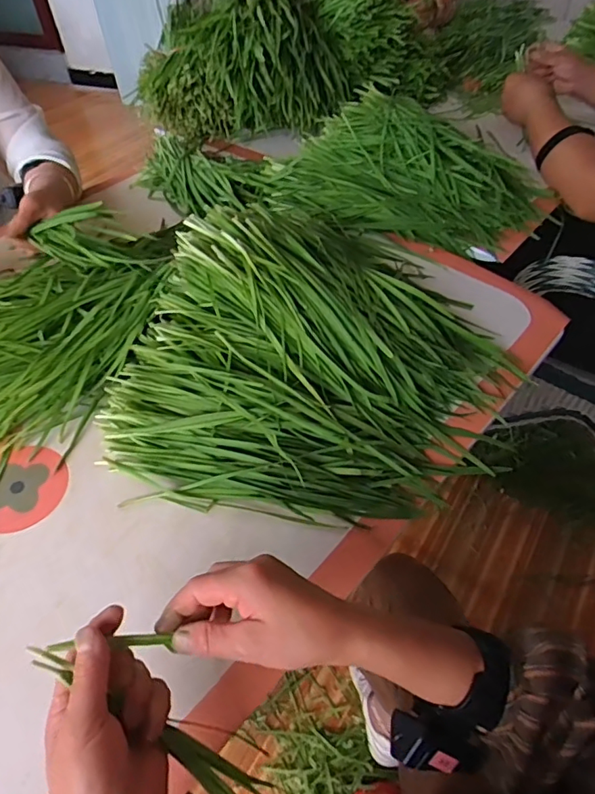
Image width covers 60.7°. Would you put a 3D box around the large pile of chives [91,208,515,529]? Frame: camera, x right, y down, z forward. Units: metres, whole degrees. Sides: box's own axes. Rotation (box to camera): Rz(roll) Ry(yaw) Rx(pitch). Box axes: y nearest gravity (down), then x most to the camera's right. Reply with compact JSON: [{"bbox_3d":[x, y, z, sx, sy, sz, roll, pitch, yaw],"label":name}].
[{"bbox_3d":[0.032,-0.076,0.546,0.372,0.134,0.417,18,53,17],"label":"large pile of chives"}]

